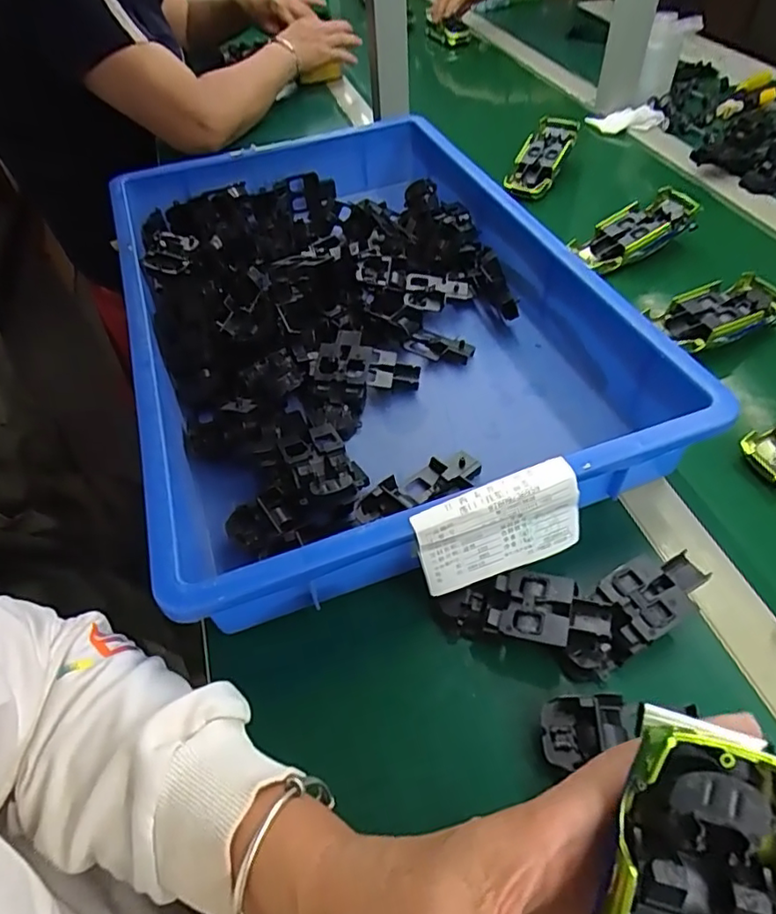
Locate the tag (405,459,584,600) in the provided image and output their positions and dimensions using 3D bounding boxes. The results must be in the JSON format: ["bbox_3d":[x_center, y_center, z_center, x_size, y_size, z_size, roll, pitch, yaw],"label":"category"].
[{"bbox_3d":[0.067,0.044,0.343,0.100,0.062,0.013,-18,33,-6],"label":"tag"}]

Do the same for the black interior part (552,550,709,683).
[{"bbox_3d":[0.147,0.090,0.343,0.098,0.020,0.042,-27,53,-16],"label":"black interior part"}]

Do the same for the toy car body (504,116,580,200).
[{"bbox_3d":[0.197,-0.386,0.735,0.054,0.025,0.133,26,77,19],"label":"toy car body"}]

